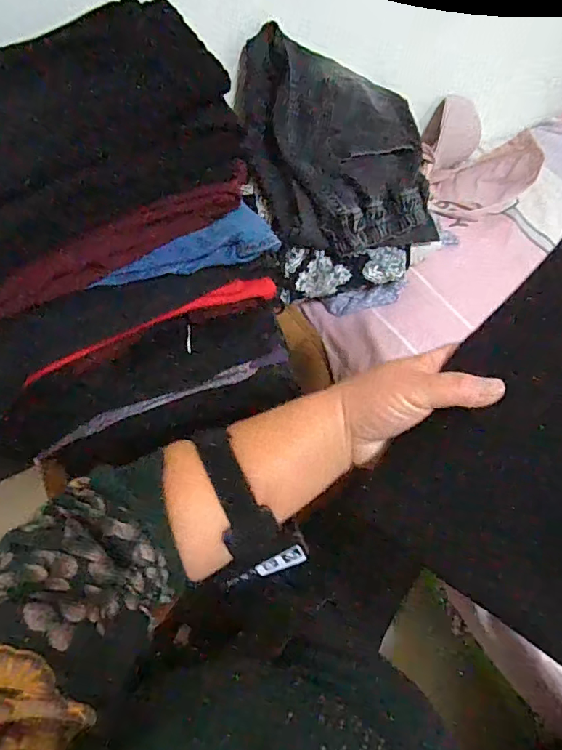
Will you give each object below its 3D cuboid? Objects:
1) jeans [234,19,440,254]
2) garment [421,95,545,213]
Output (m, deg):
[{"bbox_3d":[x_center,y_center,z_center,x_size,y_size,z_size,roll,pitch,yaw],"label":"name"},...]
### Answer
[{"bbox_3d":[0.084,-0.332,0.682,0.270,0.172,0.272,-3,58,0],"label":"jeans"},{"bbox_3d":[0.357,-0.390,0.876,0.212,0.102,0.163,22,61,15],"label":"garment"}]

